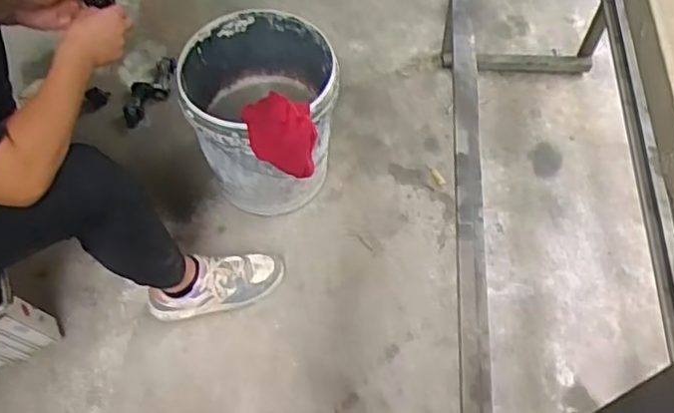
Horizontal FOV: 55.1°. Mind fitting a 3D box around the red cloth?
[{"bbox_3d":[-0.101,-0.127,1.175,0.130,0.149,0.096,-1,63,-2],"label":"red cloth"}]

